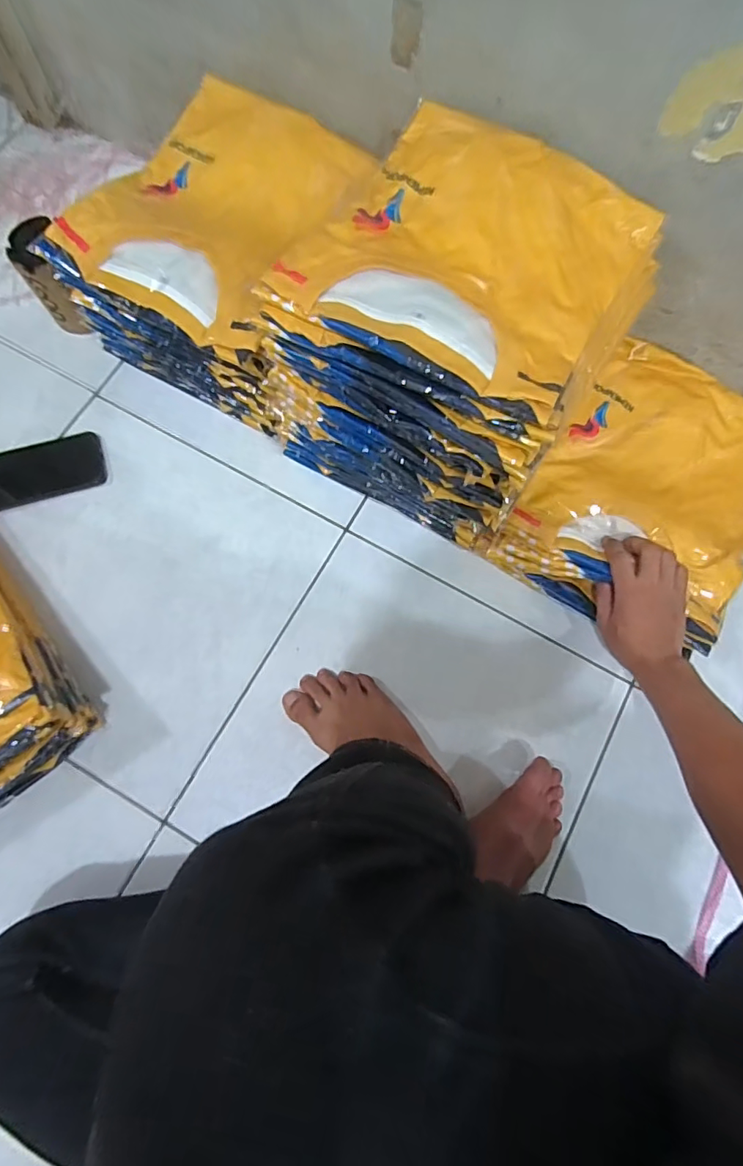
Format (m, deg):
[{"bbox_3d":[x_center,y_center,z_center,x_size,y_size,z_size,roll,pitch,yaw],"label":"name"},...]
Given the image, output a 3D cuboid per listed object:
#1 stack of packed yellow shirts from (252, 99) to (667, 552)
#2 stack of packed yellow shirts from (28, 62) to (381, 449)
[{"bbox_3d":[0.093,-0.267,0.597,0.298,0.261,0.328,32,76,7],"label":"stack of packed yellow shirts"},{"bbox_3d":[-0.164,-0.404,0.656,0.285,0.231,0.314,31,76,6],"label":"stack of packed yellow shirts"}]

